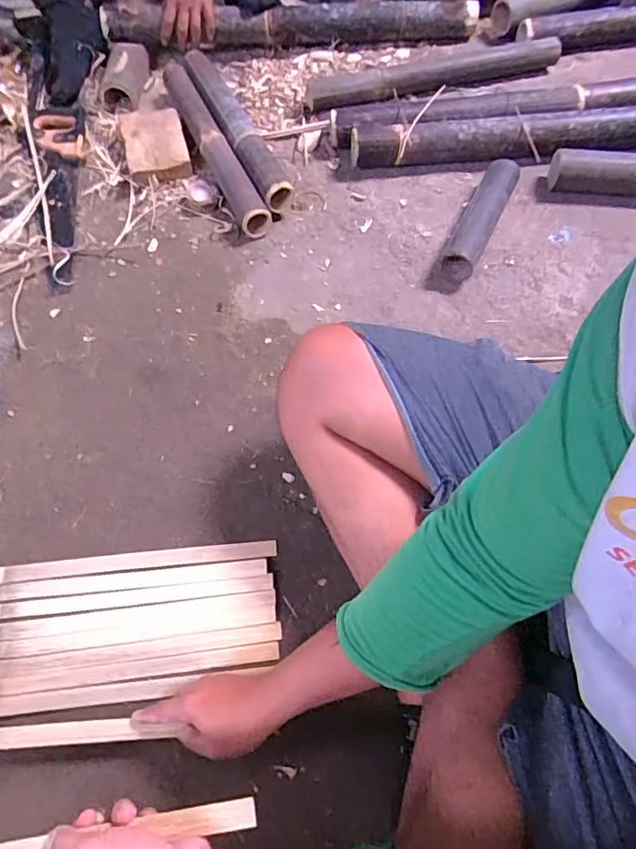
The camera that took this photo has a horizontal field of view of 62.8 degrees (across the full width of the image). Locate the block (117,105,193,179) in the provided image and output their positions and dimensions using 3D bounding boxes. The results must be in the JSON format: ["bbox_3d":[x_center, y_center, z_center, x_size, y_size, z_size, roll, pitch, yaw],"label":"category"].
[{"bbox_3d":[-0.327,-0.565,1.047,0.120,0.041,0.189,-15,64,-5],"label":"block"}]

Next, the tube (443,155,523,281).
[{"bbox_3d":[0.299,-0.380,0.944,0.062,0.061,0.289,23,66,13],"label":"tube"}]

